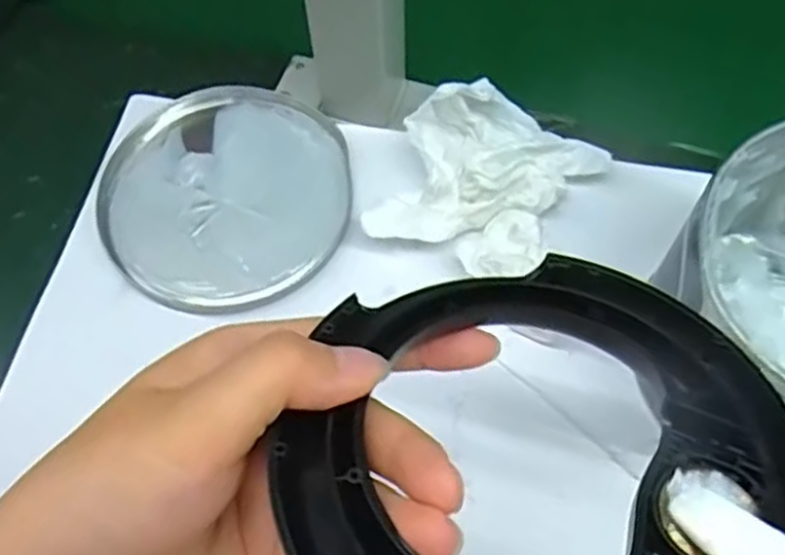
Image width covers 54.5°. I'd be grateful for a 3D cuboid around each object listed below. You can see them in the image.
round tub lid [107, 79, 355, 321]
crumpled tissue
[{"bbox_3d":[-0.084,-0.045,0.392,0.123,0.014,0.129,-1,62,1],"label":"round tub lid"},{"bbox_3d":[0.043,-0.049,0.370,0.086,0.032,0.102,33,68,17],"label":"crumpled tissue"}]

